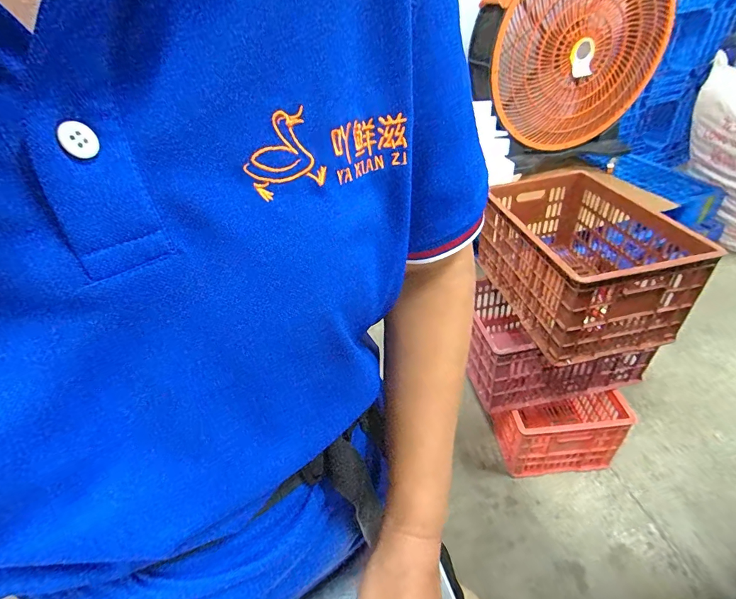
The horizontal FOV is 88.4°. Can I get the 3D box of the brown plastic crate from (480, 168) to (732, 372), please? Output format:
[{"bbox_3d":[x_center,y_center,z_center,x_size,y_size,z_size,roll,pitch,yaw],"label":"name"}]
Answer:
[{"bbox_3d":[0.497,-0.110,0.944,0.294,0.226,0.470,-12,39,-4],"label":"brown plastic crate"}]

